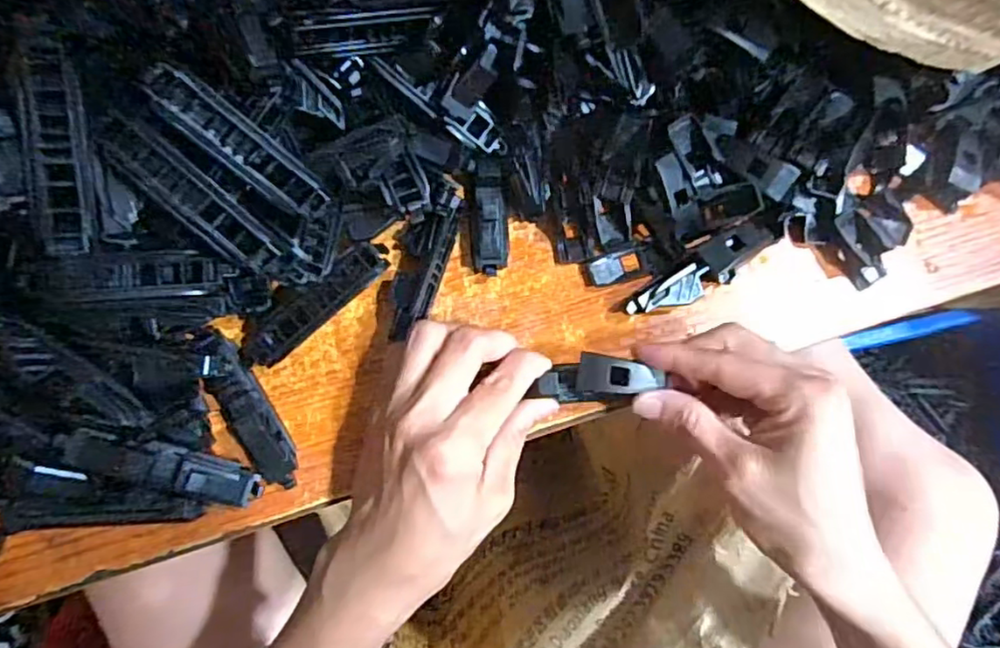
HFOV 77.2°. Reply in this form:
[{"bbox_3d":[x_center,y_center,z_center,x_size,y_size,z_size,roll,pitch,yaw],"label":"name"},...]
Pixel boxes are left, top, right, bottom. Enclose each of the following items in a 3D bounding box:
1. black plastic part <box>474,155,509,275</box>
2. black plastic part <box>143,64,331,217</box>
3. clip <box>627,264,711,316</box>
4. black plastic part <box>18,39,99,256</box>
[{"bbox_3d":[-0.004,-0.053,0.307,0.017,0.016,0.055,-2,97,-5],"label":"black plastic part"},{"bbox_3d":[-0.098,-0.067,0.239,0.073,0.010,0.016,40,79,-31],"label":"black plastic part"},{"bbox_3d":[0.082,-0.015,0.312,0.043,0.017,0.017,-19,83,-7],"label":"clip"},{"bbox_3d":[-0.156,-0.061,0.221,0.019,0.006,0.071,-3,97,-5],"label":"black plastic part"}]

